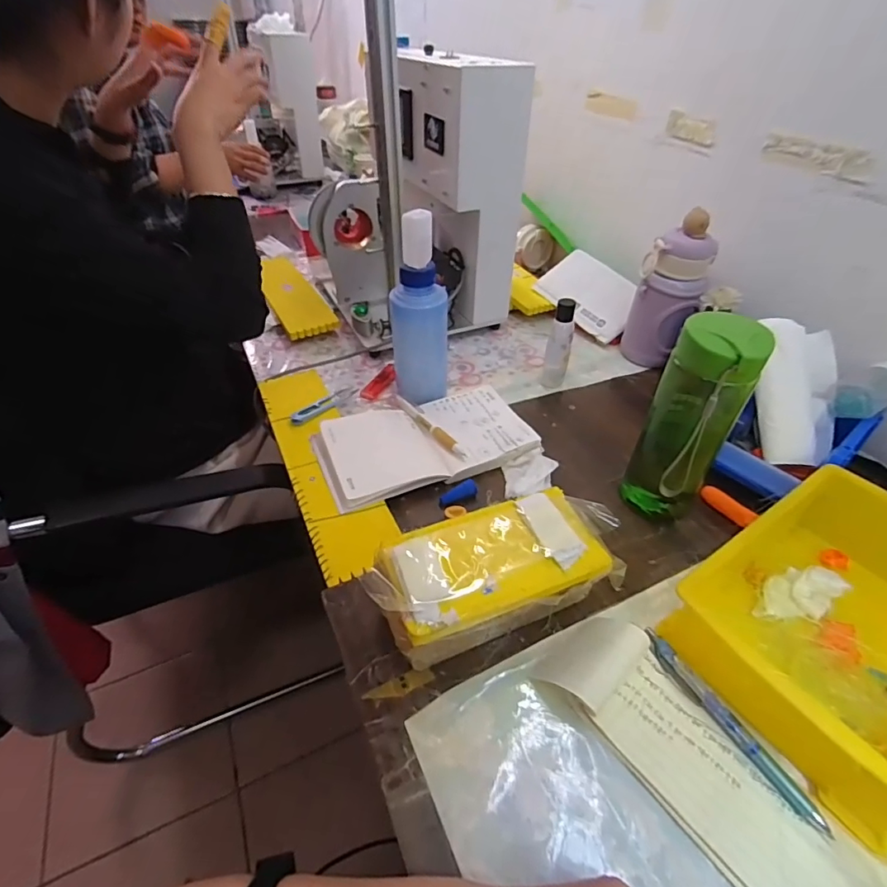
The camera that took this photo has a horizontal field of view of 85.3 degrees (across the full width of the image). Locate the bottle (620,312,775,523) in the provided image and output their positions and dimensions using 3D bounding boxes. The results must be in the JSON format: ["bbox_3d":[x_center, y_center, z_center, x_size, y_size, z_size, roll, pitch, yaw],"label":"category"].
[{"bbox_3d":[0.217,-0.009,0.436,0.069,0.204,0.054,29,50,28],"label":"bottle"}]

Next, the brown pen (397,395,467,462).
[{"bbox_3d":[-0.017,-0.021,0.571,0.013,0.012,0.131,-27,49,-28],"label":"brown pen"}]

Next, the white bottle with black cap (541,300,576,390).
[{"bbox_3d":[0.154,-0.130,0.641,0.032,0.116,0.033,12,43,12],"label":"white bottle with black cap"}]

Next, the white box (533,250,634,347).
[{"bbox_3d":[0.235,-0.244,0.776,0.099,0.013,0.174,-44,57,8],"label":"white box"}]

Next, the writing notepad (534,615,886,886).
[{"bbox_3d":[0.179,0.205,0.318,0.092,0.024,0.215,-30,50,-30],"label":"writing notepad"}]

